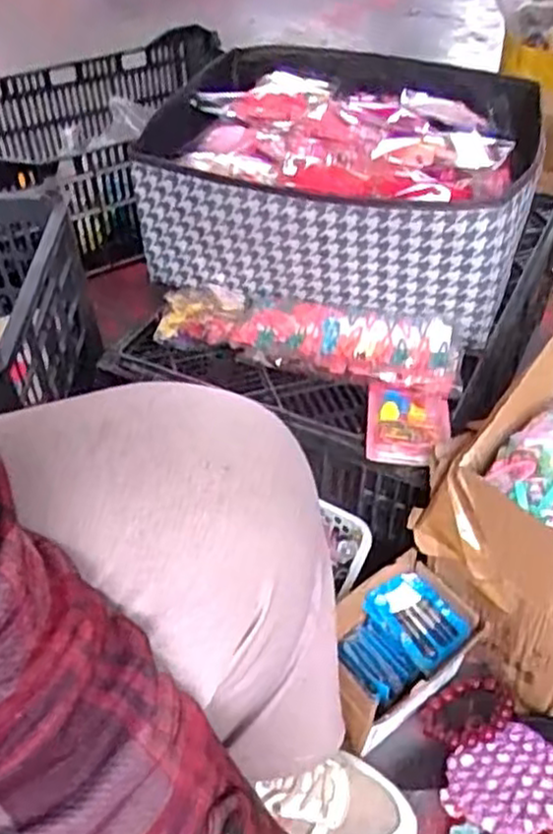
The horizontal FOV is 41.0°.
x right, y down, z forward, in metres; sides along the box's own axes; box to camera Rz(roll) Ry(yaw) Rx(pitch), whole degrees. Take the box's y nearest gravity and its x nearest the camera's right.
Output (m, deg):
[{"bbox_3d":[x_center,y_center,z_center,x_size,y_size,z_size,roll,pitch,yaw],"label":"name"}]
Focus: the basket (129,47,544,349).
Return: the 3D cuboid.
[{"bbox_3d":[0.082,-0.282,0.866,0.421,0.168,0.364,16,47,18],"label":"basket"}]

